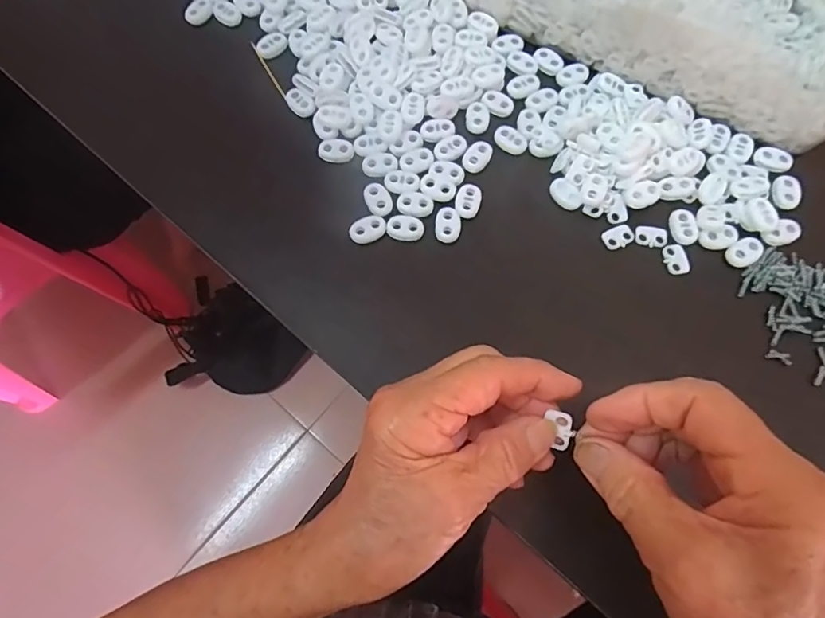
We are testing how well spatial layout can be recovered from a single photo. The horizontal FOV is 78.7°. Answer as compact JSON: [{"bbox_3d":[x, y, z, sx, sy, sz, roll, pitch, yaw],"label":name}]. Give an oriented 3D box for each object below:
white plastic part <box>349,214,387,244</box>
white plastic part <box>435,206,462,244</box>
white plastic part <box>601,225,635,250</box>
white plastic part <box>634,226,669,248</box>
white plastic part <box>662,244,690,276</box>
[{"bbox_3d":[-0.027,-0.048,0.305,0.023,0.007,0.014,-28,75,-6],"label":"white plastic part"},{"bbox_3d":[0.022,-0.052,0.307,0.015,0.004,0.022,-2,74,1],"label":"white plastic part"},{"bbox_3d":[0.126,-0.044,0.307,0.019,0.004,0.012,-24,75,-5],"label":"white plastic part"},{"bbox_3d":[0.146,-0.045,0.306,0.019,0.004,0.014,13,75,5],"label":"white plastic part"},{"bbox_3d":[0.159,-0.030,0.302,0.014,0.004,0.019,-6,74,0],"label":"white plastic part"}]

